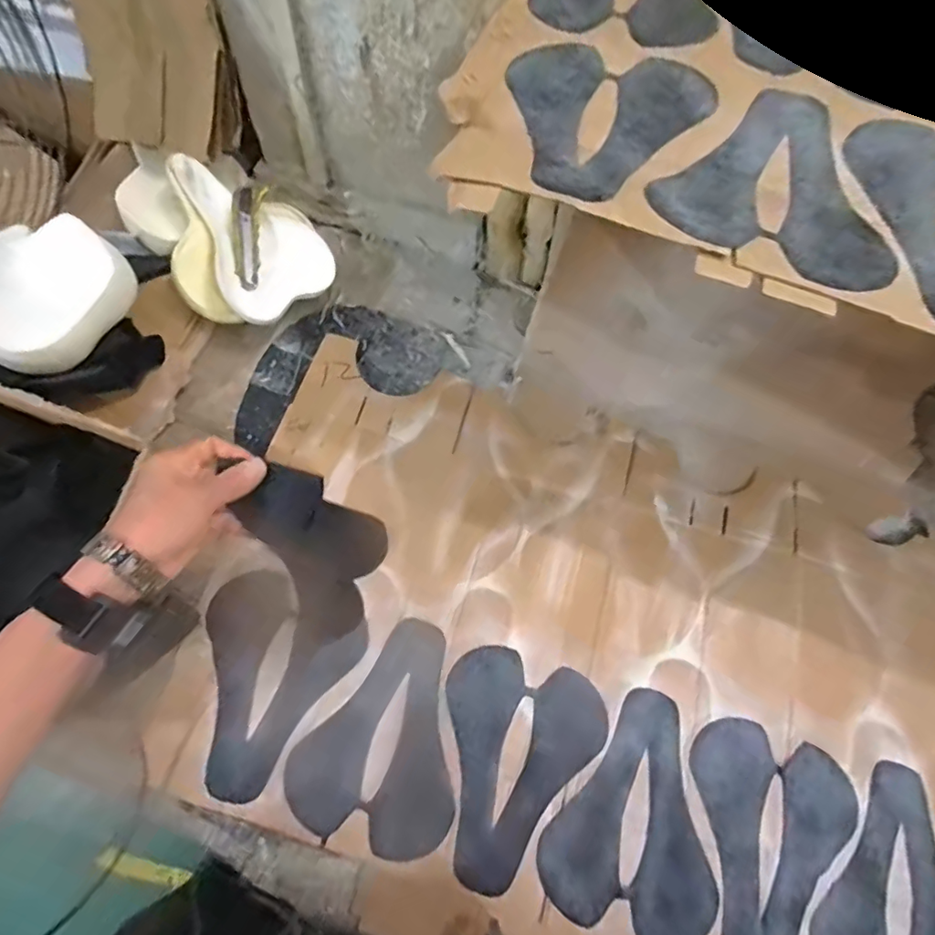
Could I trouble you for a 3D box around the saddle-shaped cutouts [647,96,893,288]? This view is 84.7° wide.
[{"bbox_3d":[0.273,-0.223,0.420,0.177,0.014,0.231,41,66,13],"label":"saddle-shaped cutouts"}]

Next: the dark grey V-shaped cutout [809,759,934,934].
[{"bbox_3d":[0.490,0.483,0.561,0.183,0.012,0.241,42,68,3],"label":"dark grey V-shaped cutout"}]

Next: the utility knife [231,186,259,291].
[{"bbox_3d":[-0.302,-0.310,0.697,0.029,0.014,0.136,-5,87,-4],"label":"utility knife"}]

